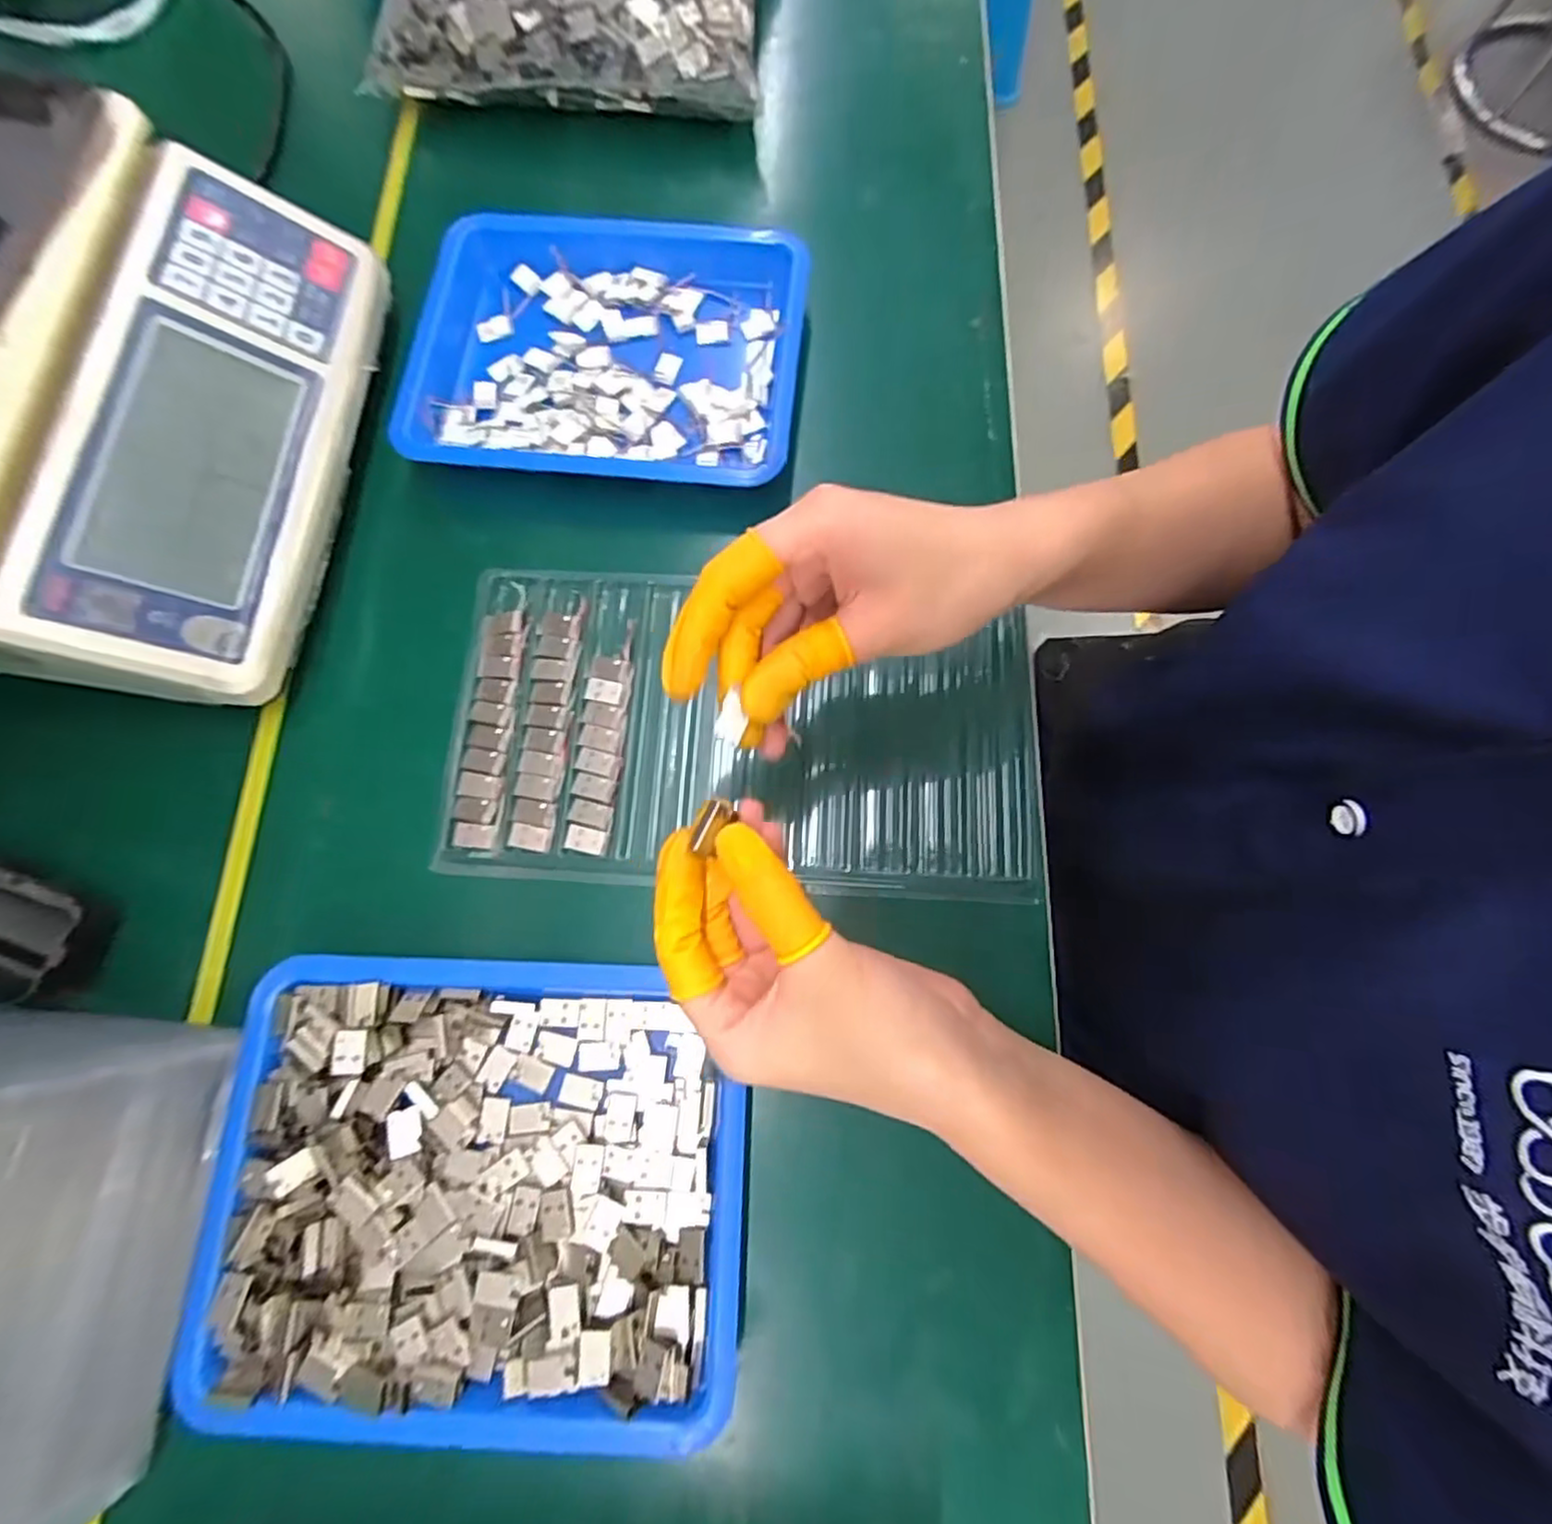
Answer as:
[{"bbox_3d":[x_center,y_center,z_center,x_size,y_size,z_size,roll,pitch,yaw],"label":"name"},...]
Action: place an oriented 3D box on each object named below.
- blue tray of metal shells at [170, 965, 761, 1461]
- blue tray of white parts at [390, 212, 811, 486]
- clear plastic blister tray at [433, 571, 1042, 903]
[{"bbox_3d":[-0.120,0.173,0.293,0.209,0.033,0.168,2,76,0],"label":"blue tray of metal shells"},{"bbox_3d":[-0.102,-0.235,0.400,0.227,0.029,0.167,6,76,1],"label":"blue tray of white parts"},{"bbox_3d":[-0.016,-0.018,0.356,0.291,0.013,0.159,3,76,0],"label":"clear plastic blister tray"}]

